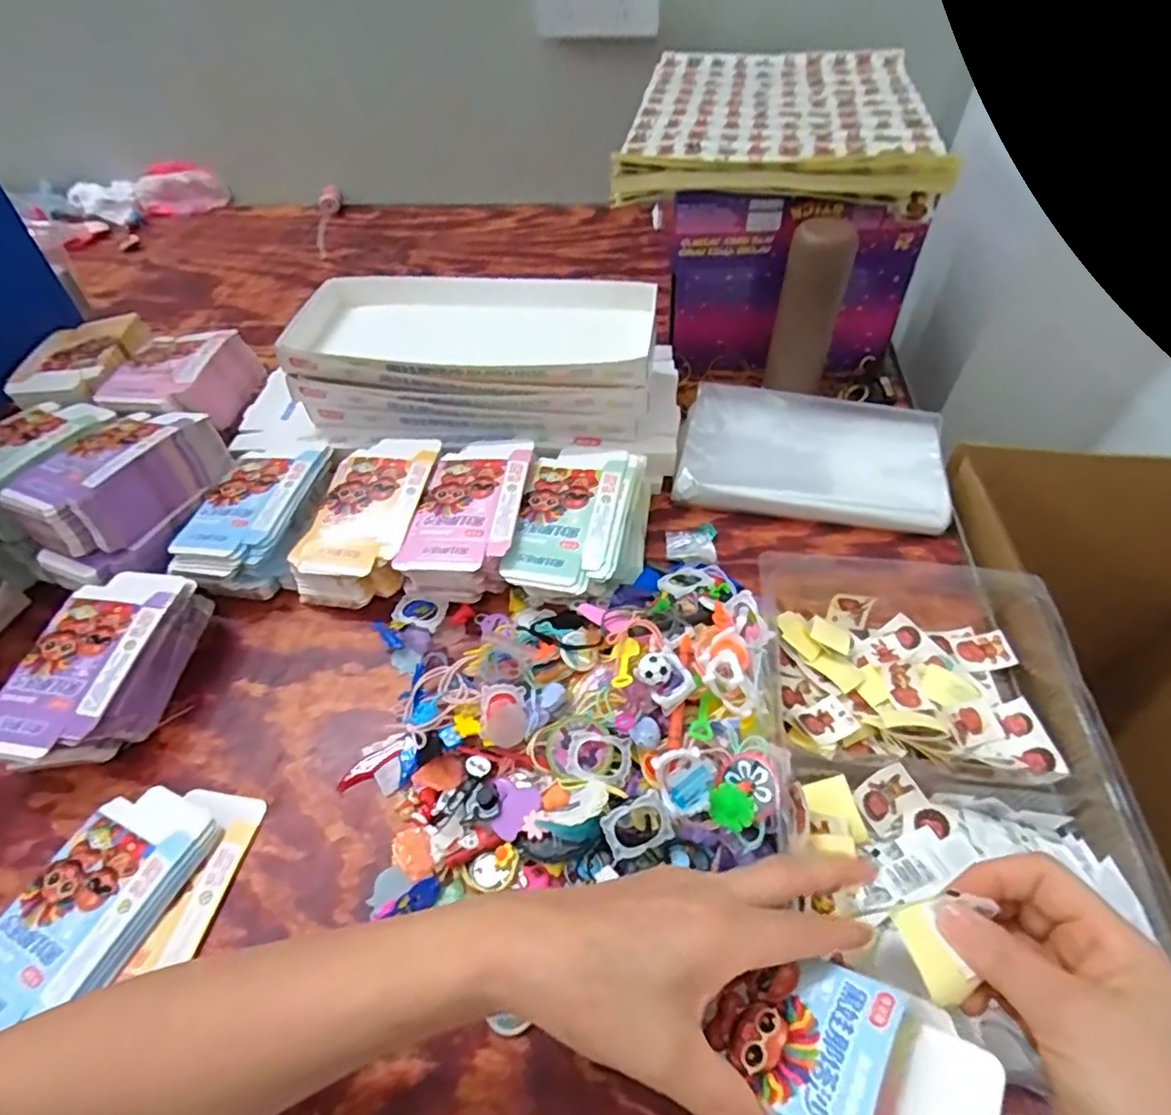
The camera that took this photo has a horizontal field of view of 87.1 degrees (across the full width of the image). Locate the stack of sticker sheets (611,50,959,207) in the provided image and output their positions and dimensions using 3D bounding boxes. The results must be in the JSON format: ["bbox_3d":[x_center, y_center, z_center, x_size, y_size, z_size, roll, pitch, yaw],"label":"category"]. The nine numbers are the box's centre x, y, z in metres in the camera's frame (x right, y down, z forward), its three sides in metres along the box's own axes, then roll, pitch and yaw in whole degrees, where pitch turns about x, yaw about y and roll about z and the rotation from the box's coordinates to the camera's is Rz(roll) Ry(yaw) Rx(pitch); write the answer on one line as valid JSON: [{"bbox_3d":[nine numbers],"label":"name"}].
[{"bbox_3d":[0.211,-0.494,0.684,0.298,0.033,0.404,8,51,9],"label":"stack of sticker sheets"}]

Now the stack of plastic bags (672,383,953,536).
[{"bbox_3d":[0.223,-0.101,0.620,0.254,0.041,0.157,8,51,9],"label":"stack of plastic bags"}]

